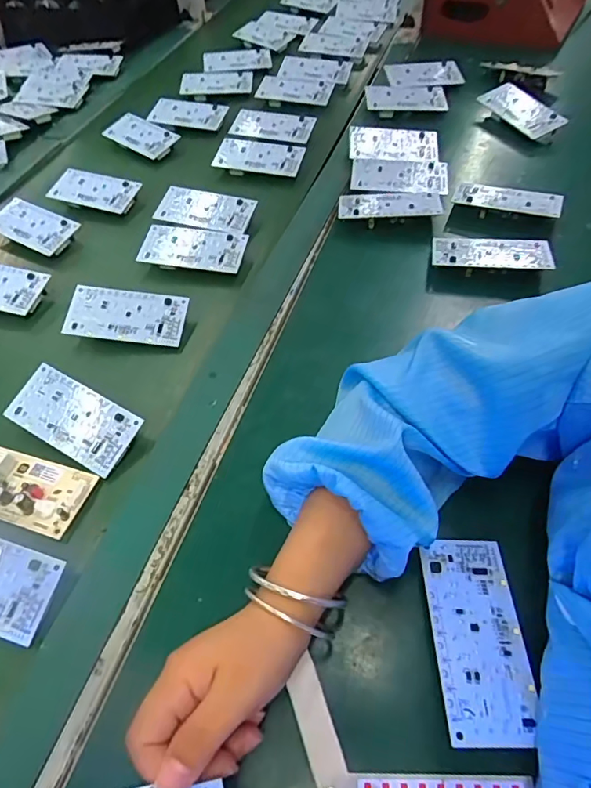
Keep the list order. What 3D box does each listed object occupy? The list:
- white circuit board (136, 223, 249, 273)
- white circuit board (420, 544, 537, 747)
[{"bbox_3d":[-0.112,-0.161,0.538,0.111,0.013,0.054,7,54,11],"label":"white circuit board"},{"bbox_3d":[0.111,0.145,0.298,0.054,0.004,0.113,2,51,-3],"label":"white circuit board"}]

